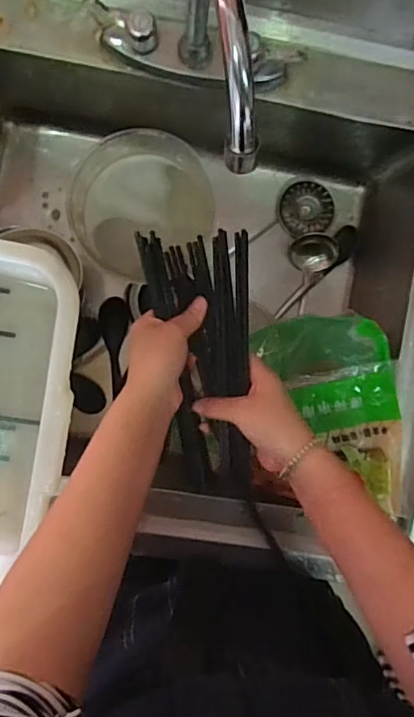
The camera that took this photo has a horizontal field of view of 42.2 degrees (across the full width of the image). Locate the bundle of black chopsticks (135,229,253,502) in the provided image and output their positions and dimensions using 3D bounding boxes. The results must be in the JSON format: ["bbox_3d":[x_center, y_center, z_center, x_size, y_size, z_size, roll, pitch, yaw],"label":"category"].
[{"bbox_3d":[-0.002,0.008,0.506,0.093,0.040,0.245,-6,91,-3],"label":"bundle of black chopsticks"}]

